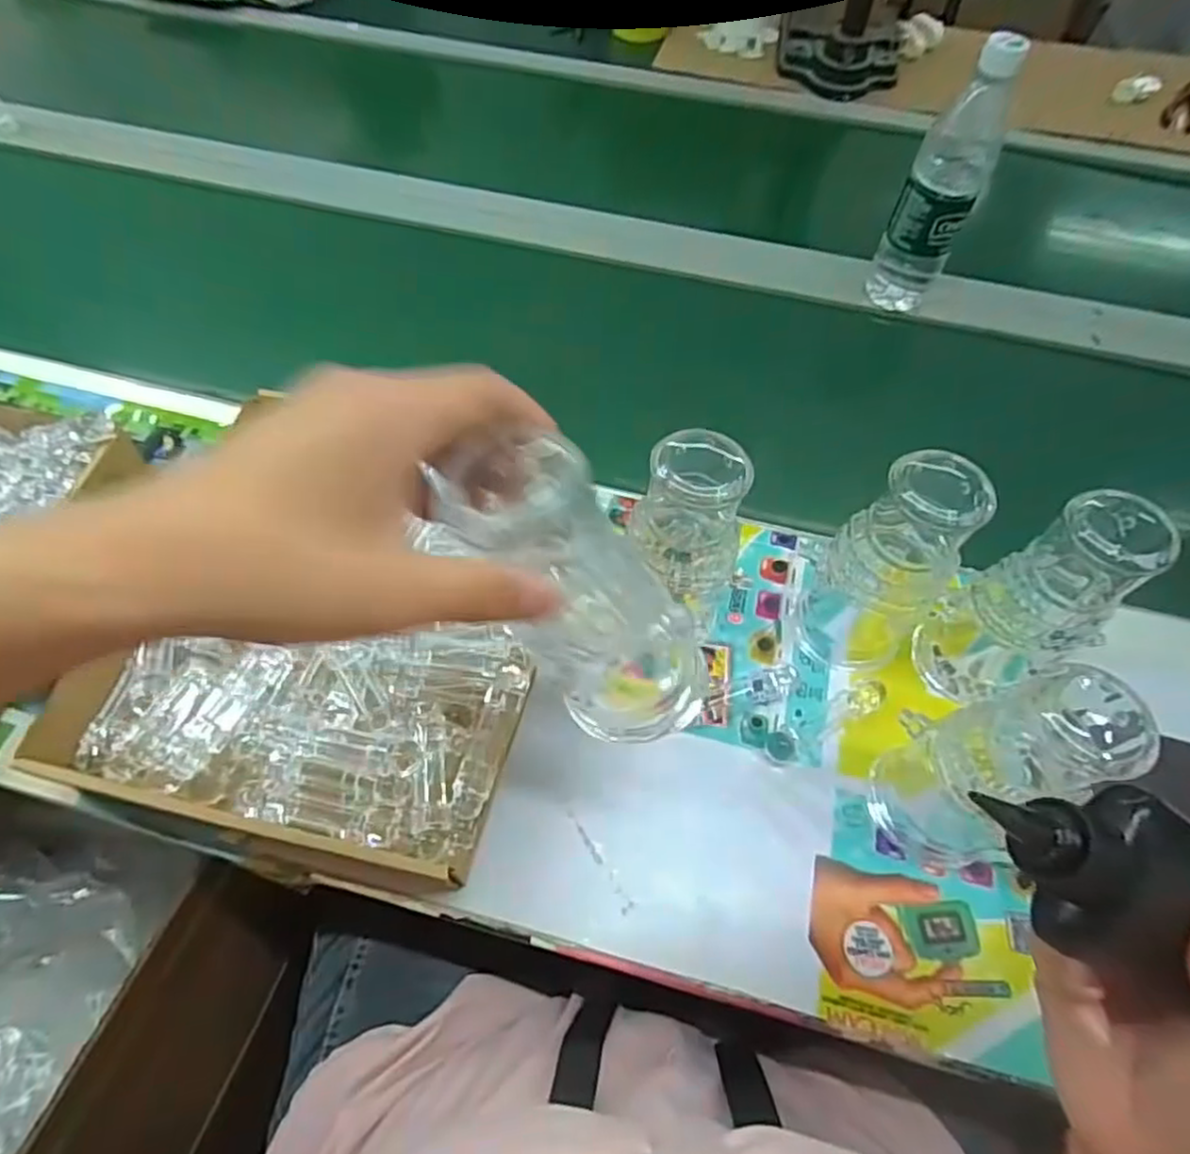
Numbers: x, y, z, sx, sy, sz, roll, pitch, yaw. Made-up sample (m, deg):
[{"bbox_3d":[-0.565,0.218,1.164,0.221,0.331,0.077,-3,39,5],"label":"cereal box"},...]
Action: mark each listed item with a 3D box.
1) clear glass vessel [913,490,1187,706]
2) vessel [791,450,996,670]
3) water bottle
[{"bbox_3d":[0.269,0.018,0.436,0.069,0.182,0.074,-32,66,-20],"label":"clear glass vessel"},{"bbox_3d":[0.182,-0.003,0.445,0.057,0.173,0.066,-28,65,-18],"label":"vessel"},{"bbox_3d":[0.310,-0.344,0.630,0.061,0.230,0.057,25,61,12],"label":"water bottle"}]

